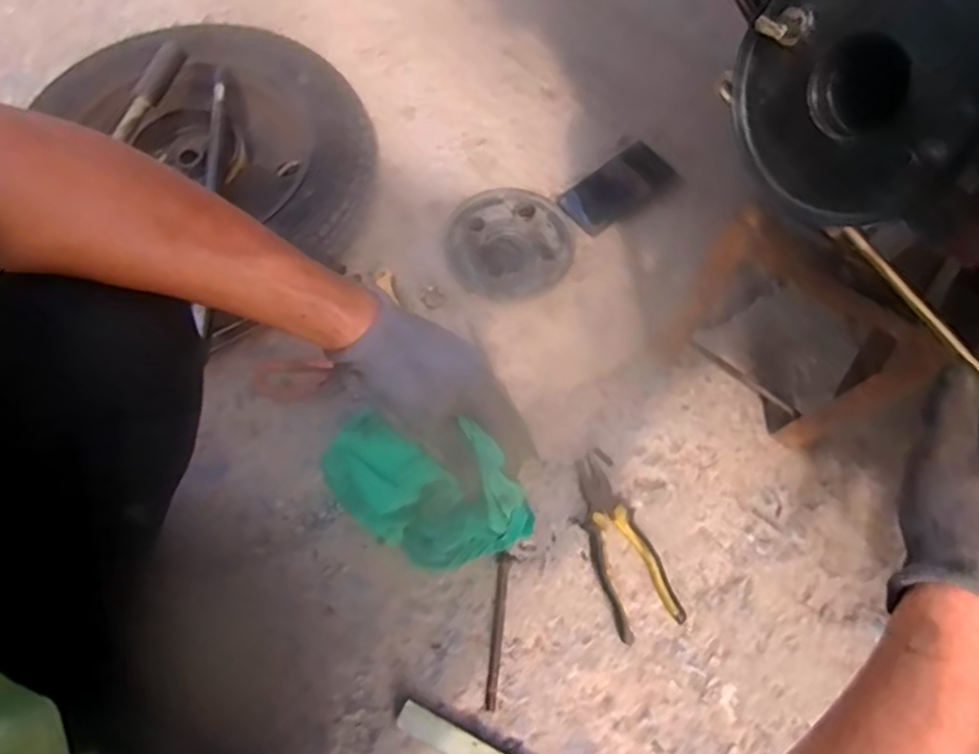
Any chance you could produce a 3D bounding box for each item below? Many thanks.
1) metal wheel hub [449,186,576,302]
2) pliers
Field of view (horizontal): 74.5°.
[{"bbox_3d":[0.027,-0.175,0.832,0.161,0.037,0.152,1,69,-2],"label":"metal wheel hub"},{"bbox_3d":[0.139,0.178,0.696,0.069,0.025,0.190,-17,70,-9],"label":"pliers"}]

